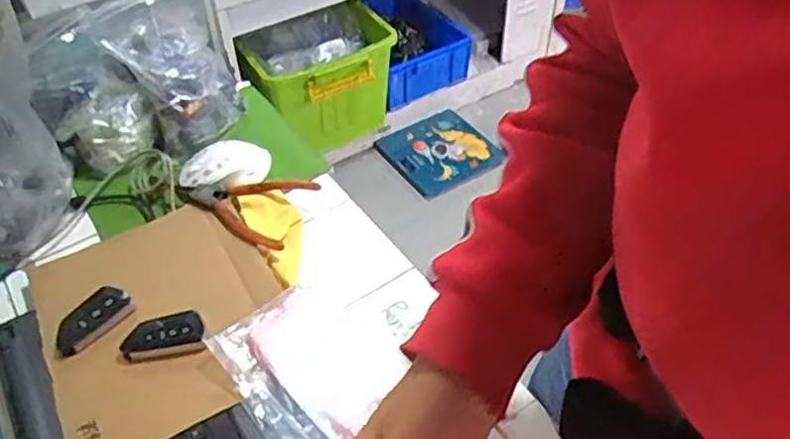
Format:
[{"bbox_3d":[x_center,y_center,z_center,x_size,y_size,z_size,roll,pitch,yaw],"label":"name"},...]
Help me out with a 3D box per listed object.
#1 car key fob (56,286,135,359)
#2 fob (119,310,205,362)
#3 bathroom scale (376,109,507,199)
[{"bbox_3d":[-0.269,0.091,0.588,0.040,0.020,0.071,28,52,24],"label":"car key fob"},{"bbox_3d":[-0.202,0.103,0.575,0.069,0.023,0.032,-9,47,-8],"label":"fob"},{"bbox_3d":[0.129,-0.194,1.842,0.284,0.036,0.249,-26,51,-23],"label":"bathroom scale"}]

